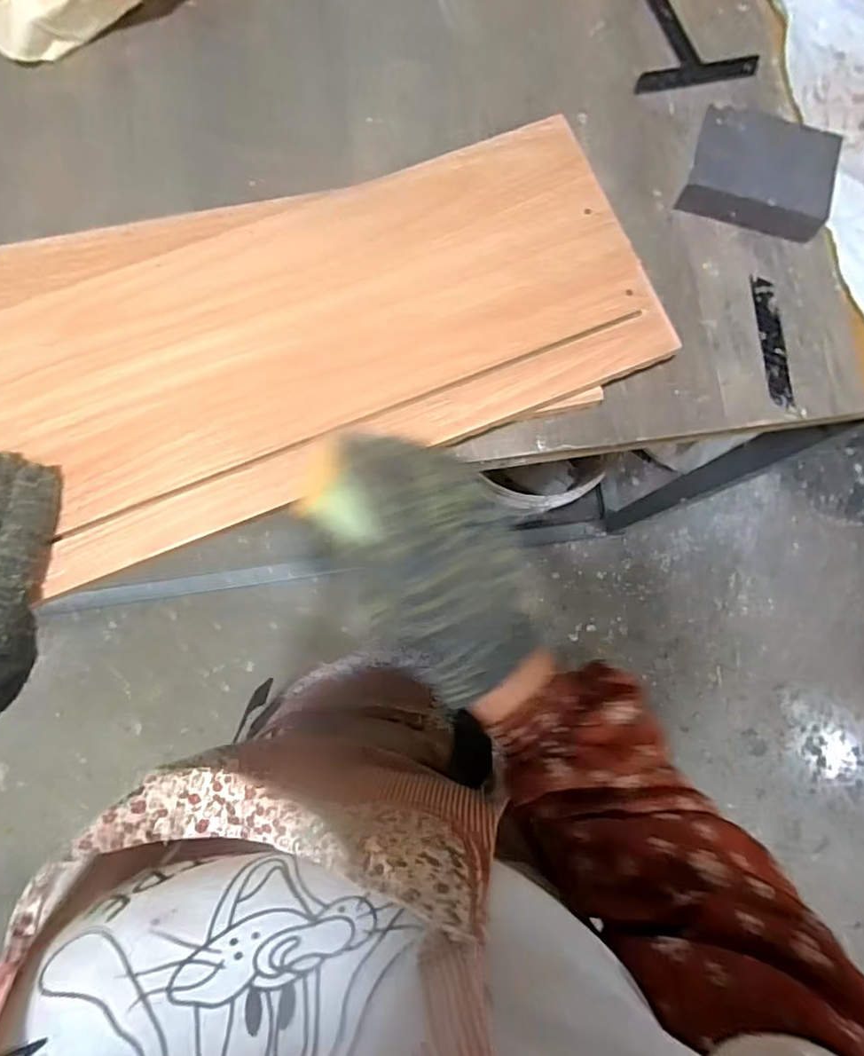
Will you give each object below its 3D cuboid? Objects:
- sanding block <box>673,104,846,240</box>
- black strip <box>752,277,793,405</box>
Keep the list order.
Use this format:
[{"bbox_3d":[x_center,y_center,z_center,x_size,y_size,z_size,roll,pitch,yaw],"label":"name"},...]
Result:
[{"bbox_3d":[0.227,-0.246,0.391,0.095,0.029,0.070,16,82,1],"label":"sanding block"},{"bbox_3d":[0.238,-0.130,0.390,0.018,0.004,0.096,-2,80,-4],"label":"black strip"}]

